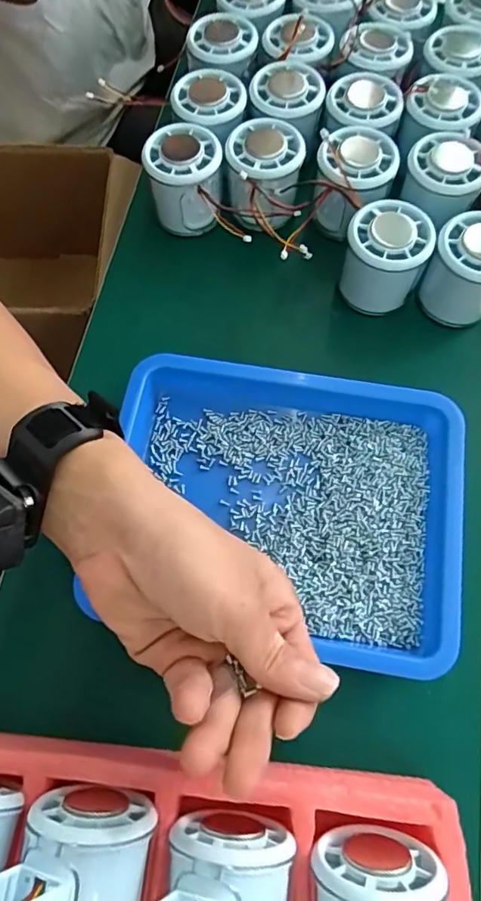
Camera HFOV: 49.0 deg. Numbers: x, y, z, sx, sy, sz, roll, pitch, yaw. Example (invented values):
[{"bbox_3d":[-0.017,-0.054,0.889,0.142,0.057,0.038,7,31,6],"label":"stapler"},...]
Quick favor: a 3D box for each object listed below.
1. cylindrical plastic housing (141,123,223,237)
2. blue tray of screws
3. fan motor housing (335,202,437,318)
[{"bbox_3d":[-0.042,-0.208,0.408,0.055,0.056,0.053,0,70,0],"label":"cylindrical plastic housing"},{"bbox_3d":[0.025,0.033,0.331,0.221,0.028,0.168,10,70,3],"label":"blue tray of screws"},{"bbox_3d":[0.102,-0.137,0.380,0.055,0.061,0.048,20,71,7],"label":"fan motor housing"}]

